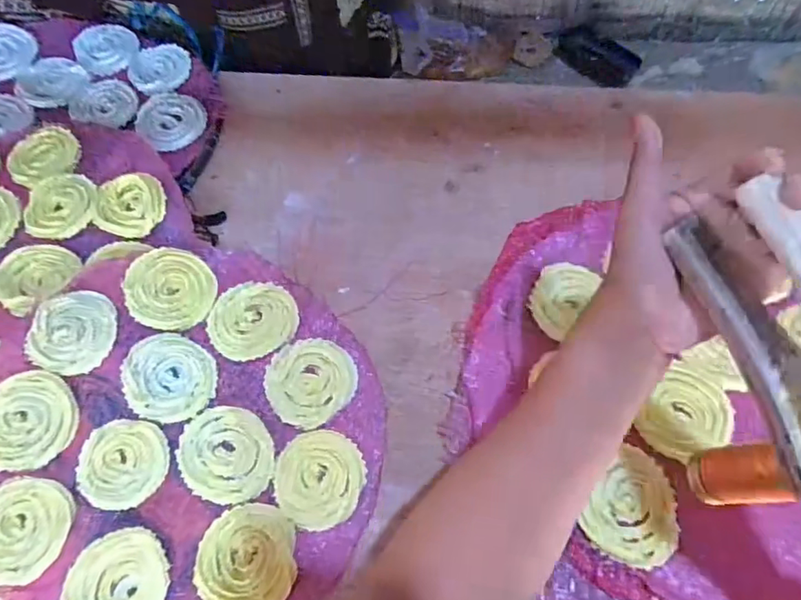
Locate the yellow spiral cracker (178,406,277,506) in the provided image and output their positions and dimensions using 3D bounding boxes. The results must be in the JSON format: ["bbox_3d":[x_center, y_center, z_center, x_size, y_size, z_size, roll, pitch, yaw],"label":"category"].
[{"bbox_3d":[-0.146,0.129,0.460,0.080,0.006,0.076,-1,64,3],"label":"yellow spiral cracker"}]

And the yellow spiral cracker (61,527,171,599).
[{"bbox_3d":[-0.215,0.216,0.414,0.070,0.010,0.079,6,64,6],"label":"yellow spiral cracker"}]

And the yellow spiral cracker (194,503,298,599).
[{"bbox_3d":[-0.119,0.200,0.424,0.074,0.005,0.076,-8,63,0],"label":"yellow spiral cracker"}]

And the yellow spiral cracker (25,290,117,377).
[{"bbox_3d":[-0.291,0.028,0.491,0.080,0.014,0.073,-1,64,3],"label":"yellow spiral cracker"}]

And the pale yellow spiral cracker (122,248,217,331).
[{"bbox_3d":[-0.219,-0.010,0.524,0.080,0.008,0.080,7,66,-15],"label":"pale yellow spiral cracker"}]

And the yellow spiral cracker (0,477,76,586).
[{"bbox_3d":[-0.295,0.176,0.425,0.067,0.015,0.072,8,64,7],"label":"yellow spiral cracker"}]

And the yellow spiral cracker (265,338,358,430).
[{"bbox_3d":[-0.080,0.070,0.486,0.077,0.004,0.077,-1,64,3],"label":"yellow spiral cracker"}]

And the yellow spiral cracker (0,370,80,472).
[{"bbox_3d":[-0.312,0.100,0.456,0.079,0.018,0.078,4,64,6],"label":"yellow spiral cracker"}]

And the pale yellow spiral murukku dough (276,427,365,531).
[{"bbox_3d":[-0.066,0.145,0.448,0.071,0.004,0.075,4,64,6],"label":"pale yellow spiral murukku dough"}]

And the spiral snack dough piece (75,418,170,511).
[{"bbox_3d":[-0.229,0.135,0.454,0.066,0.005,0.069,6,64,-13],"label":"spiral snack dough piece"}]

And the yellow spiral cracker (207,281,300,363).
[{"bbox_3d":[-0.138,0.018,0.513,0.078,0.007,0.078,-1,64,3],"label":"yellow spiral cracker"}]

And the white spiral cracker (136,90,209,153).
[{"bbox_3d":[-0.258,-0.203,0.616,0.072,0.011,0.090,-31,66,-11],"label":"white spiral cracker"}]

